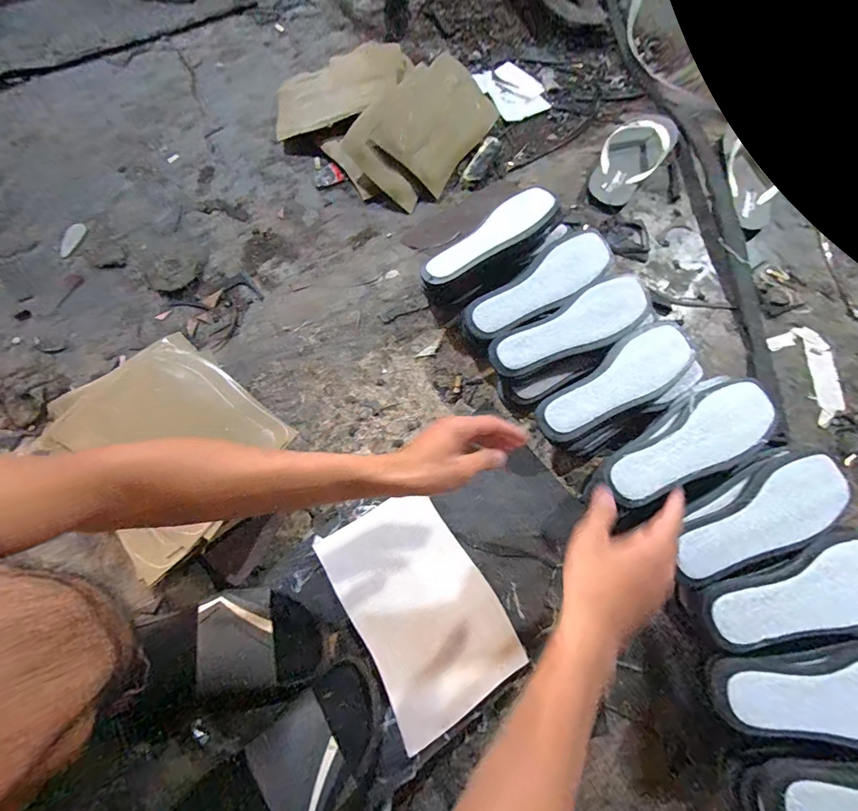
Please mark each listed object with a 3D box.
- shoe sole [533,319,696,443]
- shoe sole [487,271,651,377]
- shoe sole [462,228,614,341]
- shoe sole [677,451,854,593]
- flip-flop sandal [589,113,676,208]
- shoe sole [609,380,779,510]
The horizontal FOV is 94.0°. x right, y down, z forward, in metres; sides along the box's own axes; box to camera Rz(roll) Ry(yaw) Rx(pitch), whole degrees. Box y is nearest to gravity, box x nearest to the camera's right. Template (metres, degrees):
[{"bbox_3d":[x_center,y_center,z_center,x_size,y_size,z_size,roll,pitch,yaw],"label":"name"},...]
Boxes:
[{"bbox_3d":[0.260,-0.029,0.549,0.236,0.029,0.085,-35,76,-12],"label":"shoe sole"},{"bbox_3d":[0.207,-0.110,0.579,0.242,0.031,0.086,-28,72,-9],"label":"shoe sole"},{"bbox_3d":[0.166,-0.178,0.597,0.245,0.033,0.085,-33,73,-10],"label":"shoe sole"},{"bbox_3d":[0.382,0.129,0.456,0.223,0.015,0.082,-26,74,-10],"label":"shoe sole"},{"bbox_3d":[0.370,-0.454,0.729,0.097,0.036,0.211,40,88,14],"label":"flip-flop sandal"},{"bbox_3d":[0.319,0.044,0.485,0.227,0.018,0.082,-26,74,-10],"label":"shoe sole"}]

